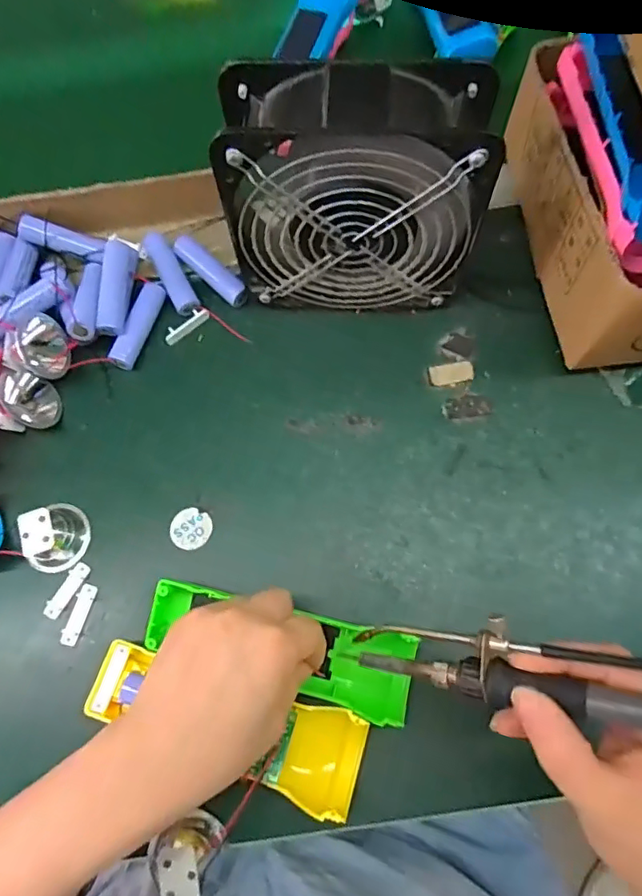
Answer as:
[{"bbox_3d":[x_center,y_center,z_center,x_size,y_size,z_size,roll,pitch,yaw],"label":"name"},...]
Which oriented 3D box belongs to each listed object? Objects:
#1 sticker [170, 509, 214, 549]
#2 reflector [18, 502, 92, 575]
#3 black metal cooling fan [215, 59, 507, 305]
[{"bbox_3d":[-0.086,0.053,0.357,0.026,0.004,0.026,-1,72,2],"label":"sticker"},{"bbox_3d":[-0.170,0.056,0.349,0.036,0.025,0.042,-14,72,-2],"label":"reflector"},{"bbox_3d":[0.021,-0.149,0.338,0.144,0.149,0.060,1,72,3],"label":"black metal cooling fan"}]

